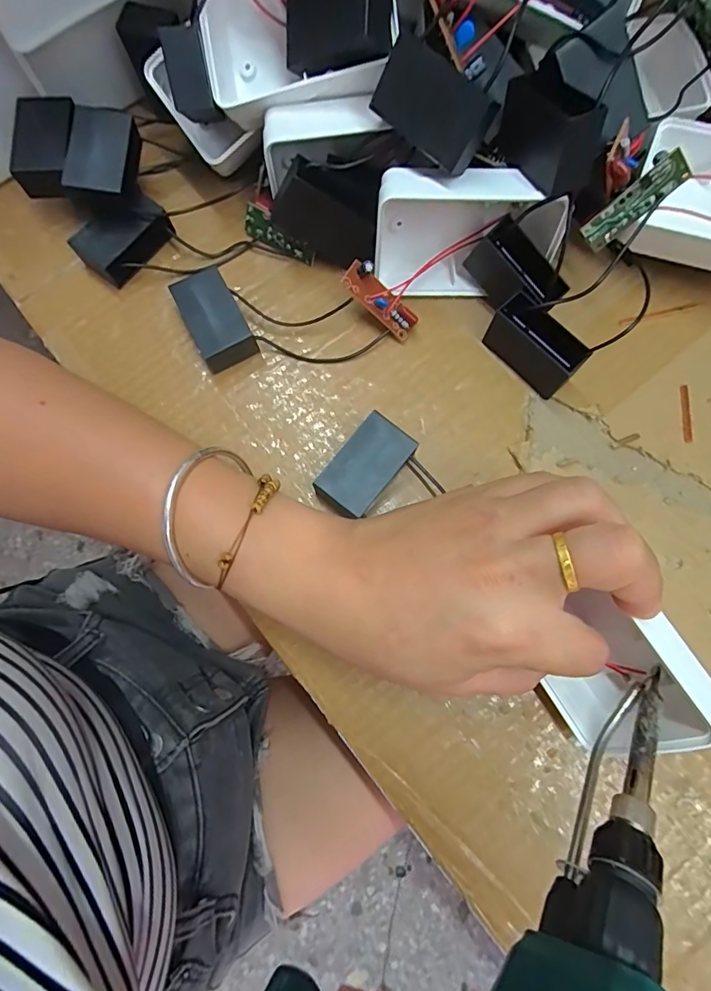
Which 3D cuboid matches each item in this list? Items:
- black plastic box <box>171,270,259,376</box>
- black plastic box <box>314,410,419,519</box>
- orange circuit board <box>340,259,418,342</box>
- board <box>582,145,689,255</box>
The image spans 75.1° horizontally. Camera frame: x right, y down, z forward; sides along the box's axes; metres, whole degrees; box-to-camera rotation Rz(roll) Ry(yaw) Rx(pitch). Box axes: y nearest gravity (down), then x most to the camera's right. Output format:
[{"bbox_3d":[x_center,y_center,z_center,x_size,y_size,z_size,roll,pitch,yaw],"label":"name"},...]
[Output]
[{"bbox_3d":[-0.075,-0.094,0.245,0.028,0.017,0.049,-27,79,-5],"label":"black plastic box"},{"bbox_3d":[0.005,-0.012,0.227,0.028,0.017,0.050,38,80,8],"label":"black plastic box"},{"bbox_3d":[0.013,-0.100,0.238,0.044,0.011,0.013,41,80,-18],"label":"orange circuit board"},{"bbox_3d":[0.129,-0.135,0.214,0.019,0.044,0.004,27,45,-31],"label":"board"}]

